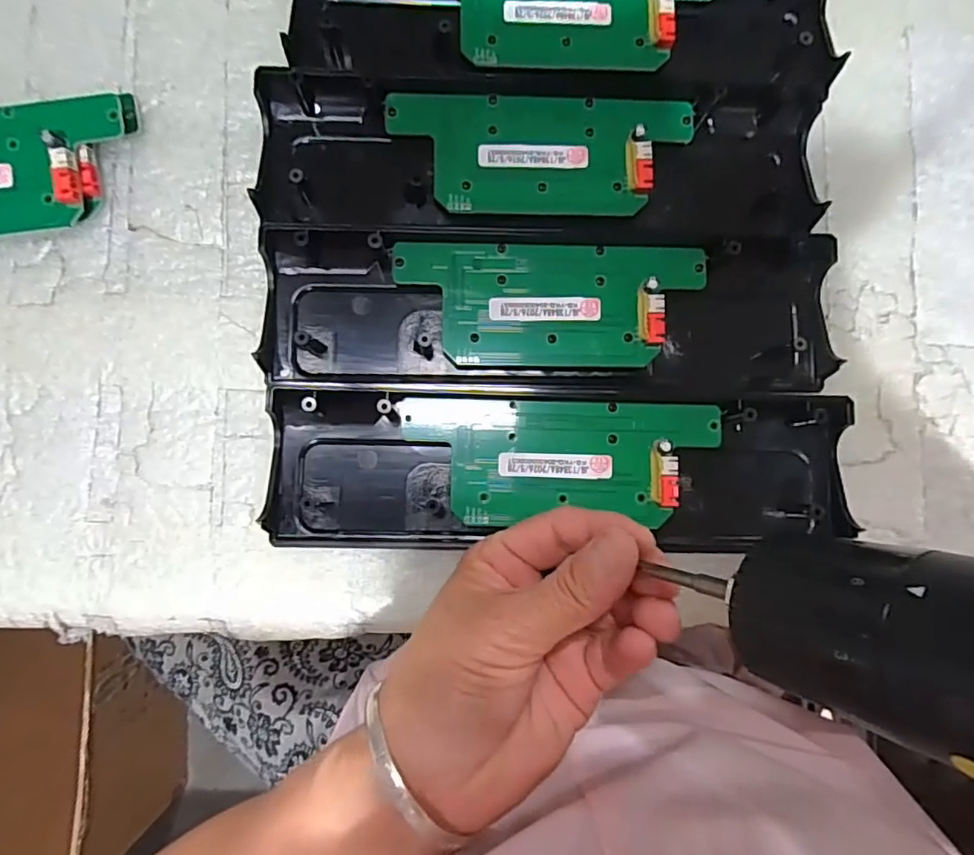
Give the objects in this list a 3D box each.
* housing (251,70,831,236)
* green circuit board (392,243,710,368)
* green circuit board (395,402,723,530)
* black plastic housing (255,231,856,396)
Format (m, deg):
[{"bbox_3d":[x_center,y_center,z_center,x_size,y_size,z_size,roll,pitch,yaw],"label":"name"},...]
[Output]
[{"bbox_3d":[0.025,-0.122,0.265,0.245,0.027,0.068,-1,86,-2],"label":"housing"},{"bbox_3d":[0.029,-0.055,0.251,0.133,0.009,0.053,0,86,-2],"label":"green circuit board"},{"bbox_3d":[0.032,0.015,0.249,0.135,0.006,0.052,2,86,-2],"label":"green circuit board"},{"bbox_3d":[0.029,-0.053,0.260,0.246,0.028,0.070,1,86,-2],"label":"black plastic housing"}]

